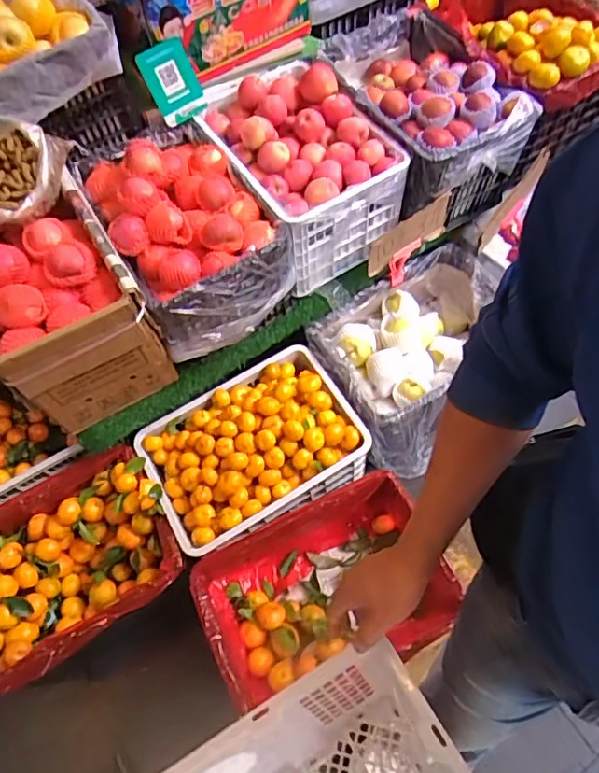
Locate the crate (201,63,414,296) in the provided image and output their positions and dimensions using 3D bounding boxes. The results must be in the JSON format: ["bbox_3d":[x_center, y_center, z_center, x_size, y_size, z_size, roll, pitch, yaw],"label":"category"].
[{"bbox_3d":[0.000,-0.569,1.414,0.332,0.267,0.537,-28,63,-11],"label":"crate"}]

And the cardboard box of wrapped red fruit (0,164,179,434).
[{"bbox_3d":[-0.531,-0.173,1.221,0.301,0.348,0.425,-30,63,-12],"label":"cardboard box of wrapped red fruit"}]

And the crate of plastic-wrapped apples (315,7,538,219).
[{"bbox_3d":[0.316,-0.727,1.457,0.332,0.247,0.586,-22,62,-7],"label":"crate of plastic-wrapped apples"}]

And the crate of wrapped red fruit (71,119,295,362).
[{"bbox_3d":[-0.278,-0.395,1.283,0.323,0.262,0.553,-28,63,-11],"label":"crate of wrapped red fruit"}]

